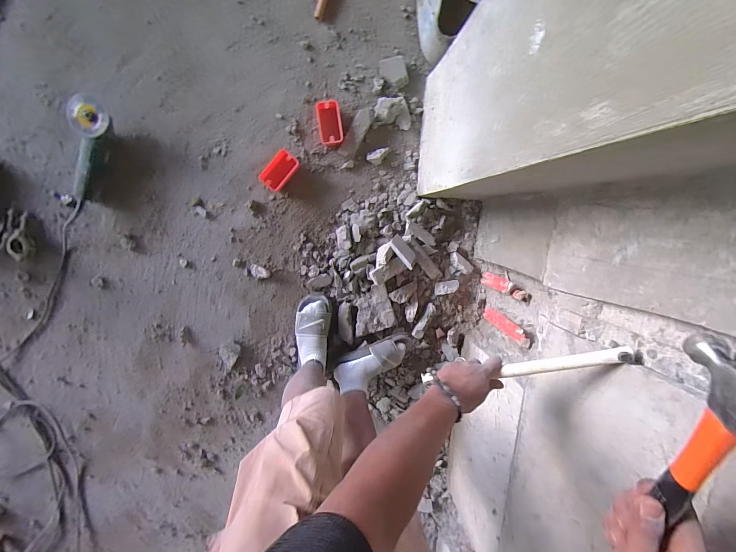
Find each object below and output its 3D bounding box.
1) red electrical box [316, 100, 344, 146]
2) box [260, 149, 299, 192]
[{"bbox_3d":[-0.109,-0.426,0.923,0.067,0.037,0.118,-12,99,-2],"label":"red electrical box"},{"bbox_3d":[-0.247,-0.294,0.927,0.066,0.044,0.112,40,94,-8],"label":"box"}]

